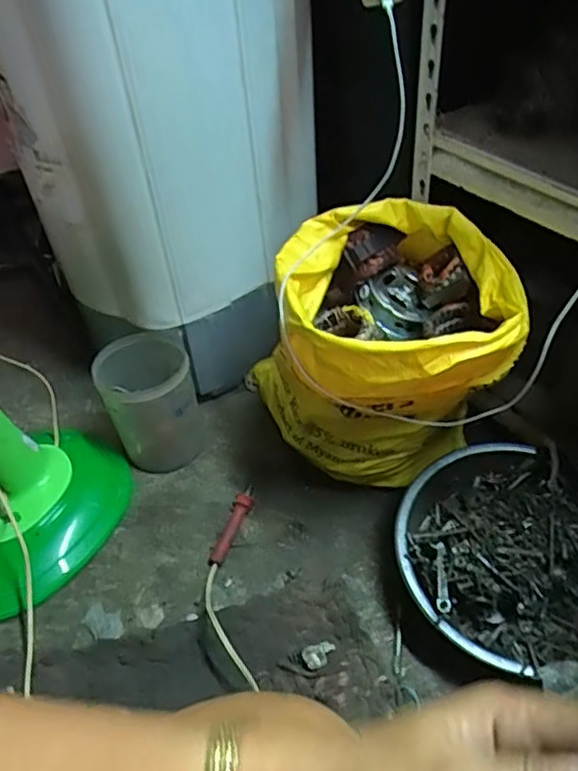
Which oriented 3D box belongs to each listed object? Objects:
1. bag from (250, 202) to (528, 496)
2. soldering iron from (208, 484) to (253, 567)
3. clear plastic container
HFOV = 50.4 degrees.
[{"bbox_3d":[0.127,-0.022,0.809,0.261,0.324,0.289,-18,45,-12],"label":"bag"},{"bbox_3d":[-0.083,0.203,0.883,0.026,0.028,0.125,15,48,20],"label":"soldering iron"},{"bbox_3d":[-0.209,0.030,0.947,0.130,0.182,0.117,-18,45,-12],"label":"clear plastic container"}]

